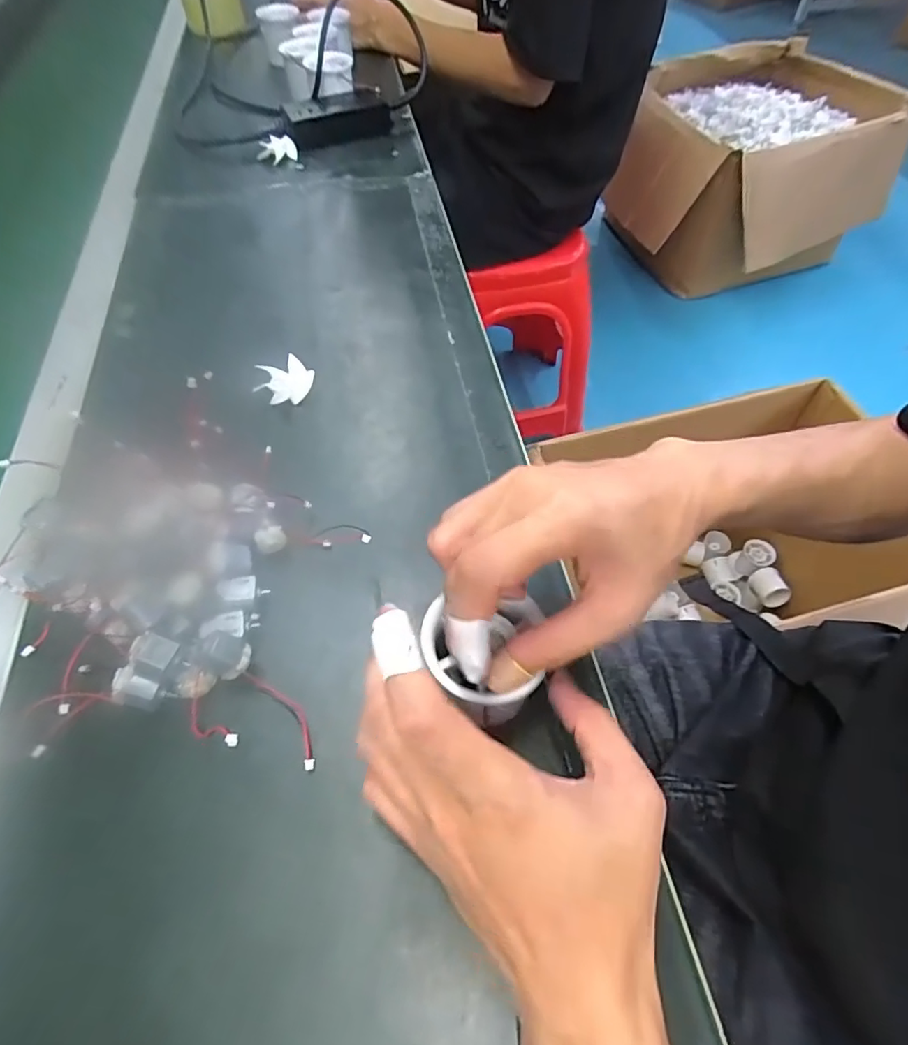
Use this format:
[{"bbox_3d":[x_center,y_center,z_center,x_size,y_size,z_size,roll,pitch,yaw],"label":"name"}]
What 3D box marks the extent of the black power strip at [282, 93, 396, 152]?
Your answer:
[{"bbox_3d":[-0.132,-0.460,0.630,0.121,0.032,0.066,-23,59,-16],"label":"black power strip"}]

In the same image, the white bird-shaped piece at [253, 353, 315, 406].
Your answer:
[{"bbox_3d":[-0.121,-0.102,0.398,0.038,0.008,0.042,-25,65,-16],"label":"white bird-shaped piece"}]

